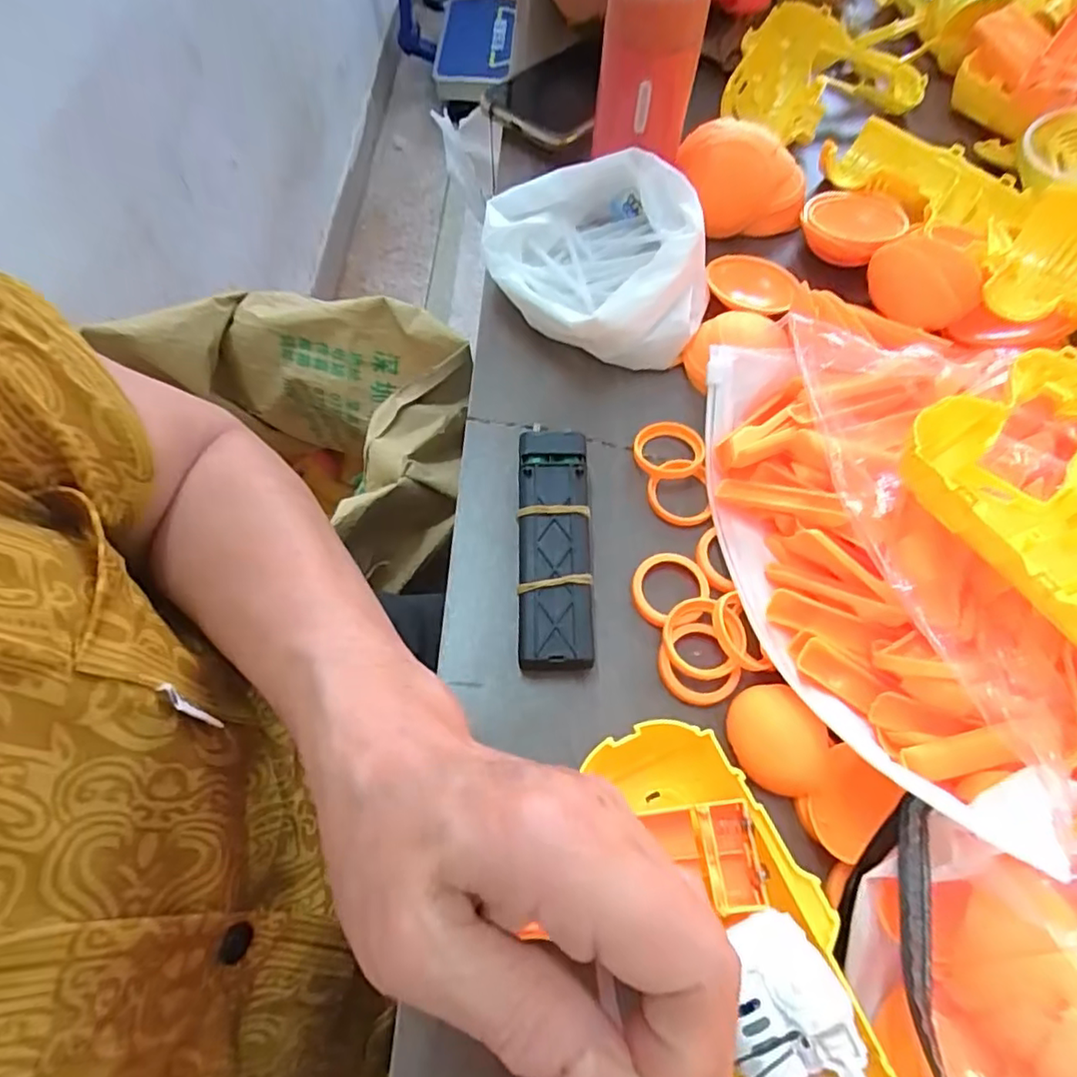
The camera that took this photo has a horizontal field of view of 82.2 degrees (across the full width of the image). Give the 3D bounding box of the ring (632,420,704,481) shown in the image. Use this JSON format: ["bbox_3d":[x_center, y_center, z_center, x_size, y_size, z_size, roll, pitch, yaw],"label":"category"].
[{"bbox_3d":[0.066,-0.046,0.310,0.036,0.006,0.031,-17,65,-9],"label":"ring"}]

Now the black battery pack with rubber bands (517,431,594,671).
[{"bbox_3d":[0.007,0.005,0.277,0.031,0.025,0.108,0,64,-1],"label":"black battery pack with rubber bands"}]

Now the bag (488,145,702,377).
[{"bbox_3d":[0.029,-0.149,0.333,0.115,0.052,0.100,3,64,1],"label":"bag"}]

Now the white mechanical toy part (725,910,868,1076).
[{"bbox_3d":[0.075,0.154,0.185,0.041,0.030,0.068,-11,64,-6],"label":"white mechanical toy part"}]

